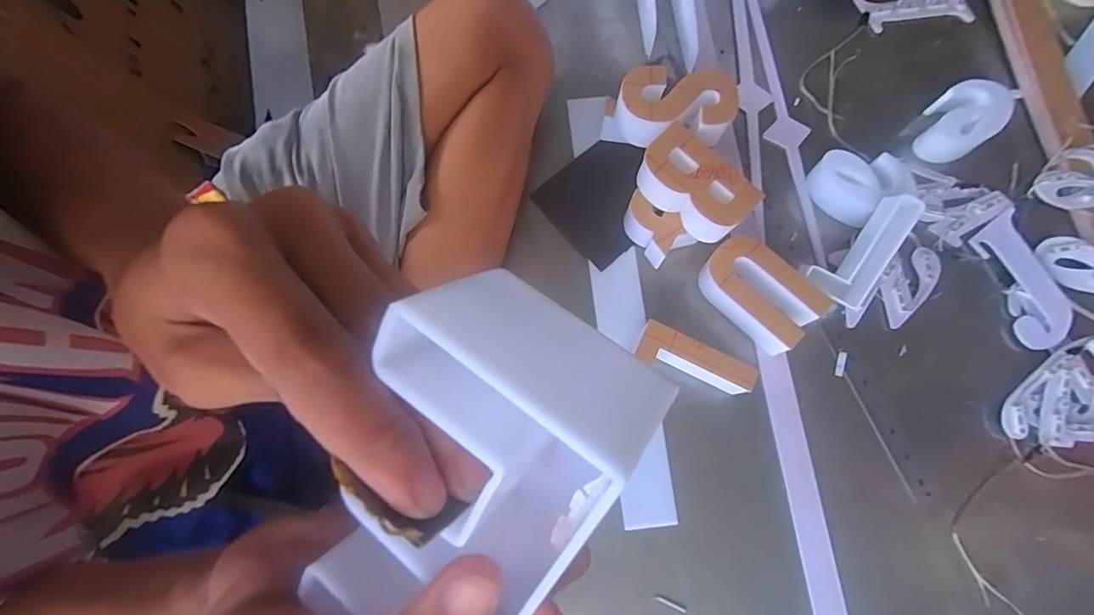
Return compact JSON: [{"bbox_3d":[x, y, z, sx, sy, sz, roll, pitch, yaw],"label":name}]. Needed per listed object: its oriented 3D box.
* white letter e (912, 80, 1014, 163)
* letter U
[{"bbox_3d":[0.446,-0.202,0.552,0.091,0.045,0.062,-39,79,-9],"label":"white letter e"},{"bbox_3d":[0.205,-0.015,0.497,0.067,0.043,0.109,-43,80,-10],"label":"letter U"}]

